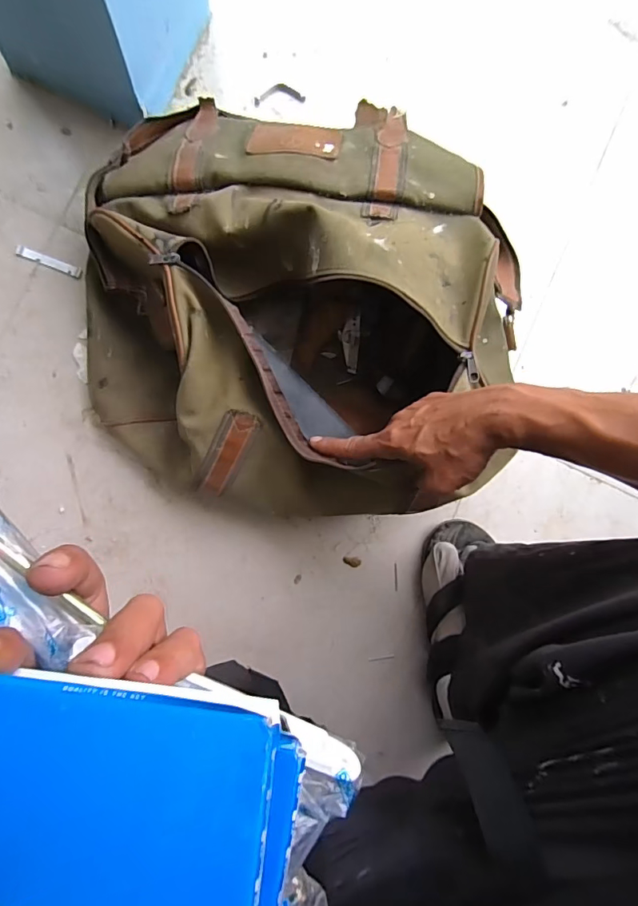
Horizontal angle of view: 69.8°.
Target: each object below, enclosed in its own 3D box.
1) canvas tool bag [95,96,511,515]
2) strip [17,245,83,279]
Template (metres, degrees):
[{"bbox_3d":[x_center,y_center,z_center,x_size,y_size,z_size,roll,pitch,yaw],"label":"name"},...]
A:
[{"bbox_3d":[-0.024,-0.157,0.494,0.447,0.186,0.416,12,84,-7],"label":"canvas tool bag"},{"bbox_3d":[-0.325,-0.231,0.553,0.074,0.009,0.015,20,87,-7],"label":"strip"}]

